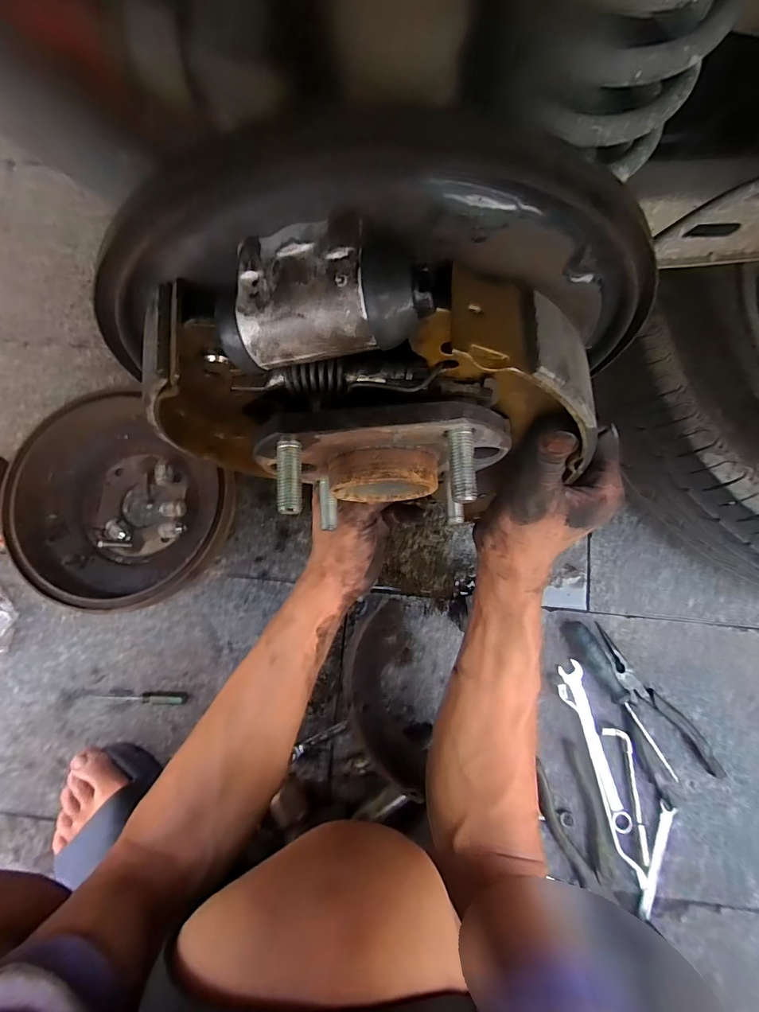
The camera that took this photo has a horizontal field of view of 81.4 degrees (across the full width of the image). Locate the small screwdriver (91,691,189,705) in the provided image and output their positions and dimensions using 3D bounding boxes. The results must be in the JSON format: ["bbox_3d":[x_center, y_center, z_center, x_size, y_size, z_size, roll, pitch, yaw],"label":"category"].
[{"bbox_3d":[-0.293,0.235,0.541,0.118,0.010,0.015,0,80,1],"label":"small screwdriver"}]

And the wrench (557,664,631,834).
[{"bbox_3d":[0.253,0.279,0.515,0.025,0.013,0.181,-14,80,-2],"label":"wrench"}]

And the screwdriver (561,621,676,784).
[{"bbox_3d":[0.282,0.221,0.522,0.030,0.032,0.184,-31,81,-5],"label":"screwdriver"}]

